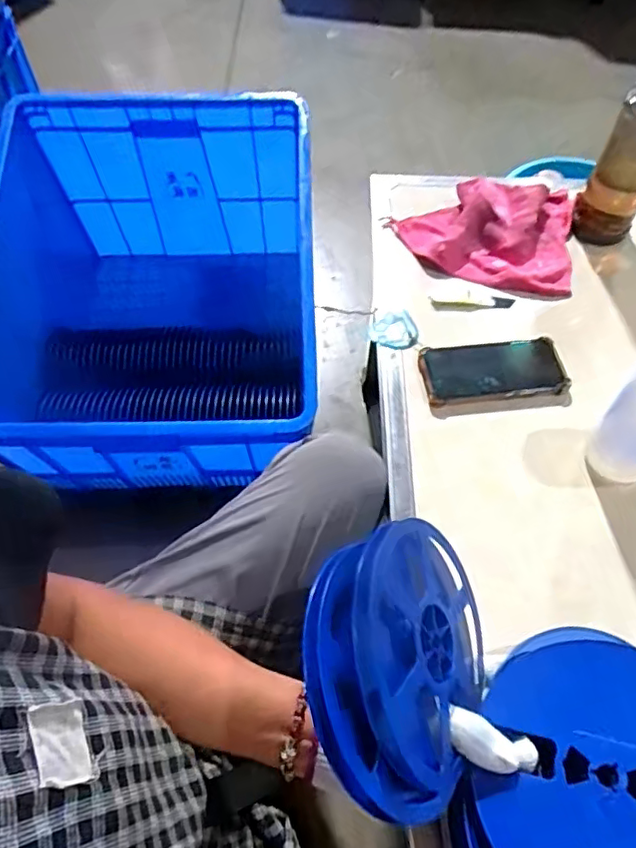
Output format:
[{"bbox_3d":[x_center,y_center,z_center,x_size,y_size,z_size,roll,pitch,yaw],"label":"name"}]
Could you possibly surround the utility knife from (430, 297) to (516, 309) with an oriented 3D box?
[{"bbox_3d":[0.198,-0.154,0.746,0.104,0.011,0.020,2,56,1],"label":"utility knife"}]

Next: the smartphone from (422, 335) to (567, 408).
[{"bbox_3d":[0.202,-0.062,0.679,0.158,0.015,0.077,-5,56,-4],"label":"smartphone"}]

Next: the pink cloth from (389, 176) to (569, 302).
[{"bbox_3d":[0.229,-0.275,0.802,0.243,0.043,0.195,12,57,7],"label":"pink cloth"}]

